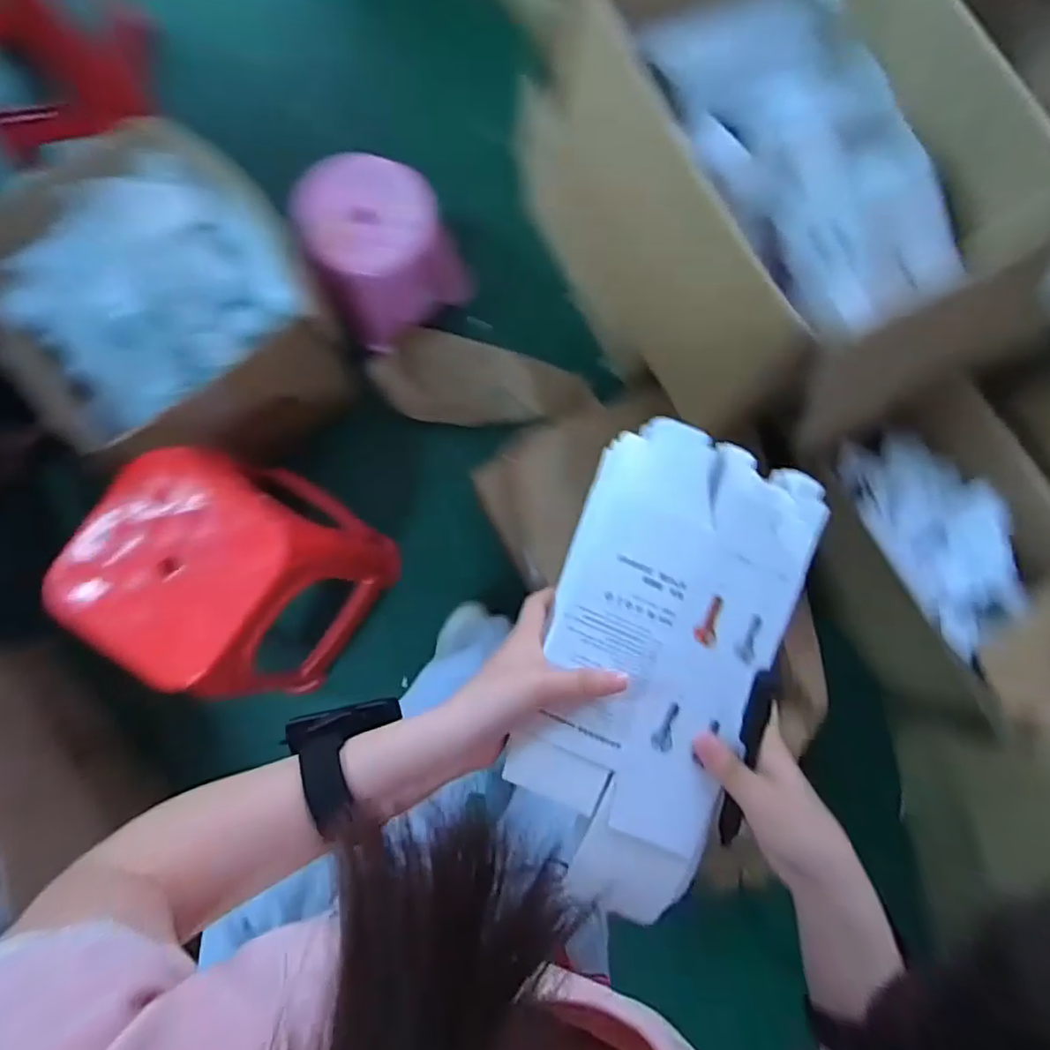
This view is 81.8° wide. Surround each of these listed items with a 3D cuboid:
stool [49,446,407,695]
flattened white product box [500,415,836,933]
[{"bbox_3d":[-0.475,0.081,1.033,0.358,0.433,0.335,33,84,2],"label":"stool"},{"bbox_3d":[0.087,0.086,0.386,0.146,0.022,0.293,16,83,0],"label":"flattened white product box"}]

